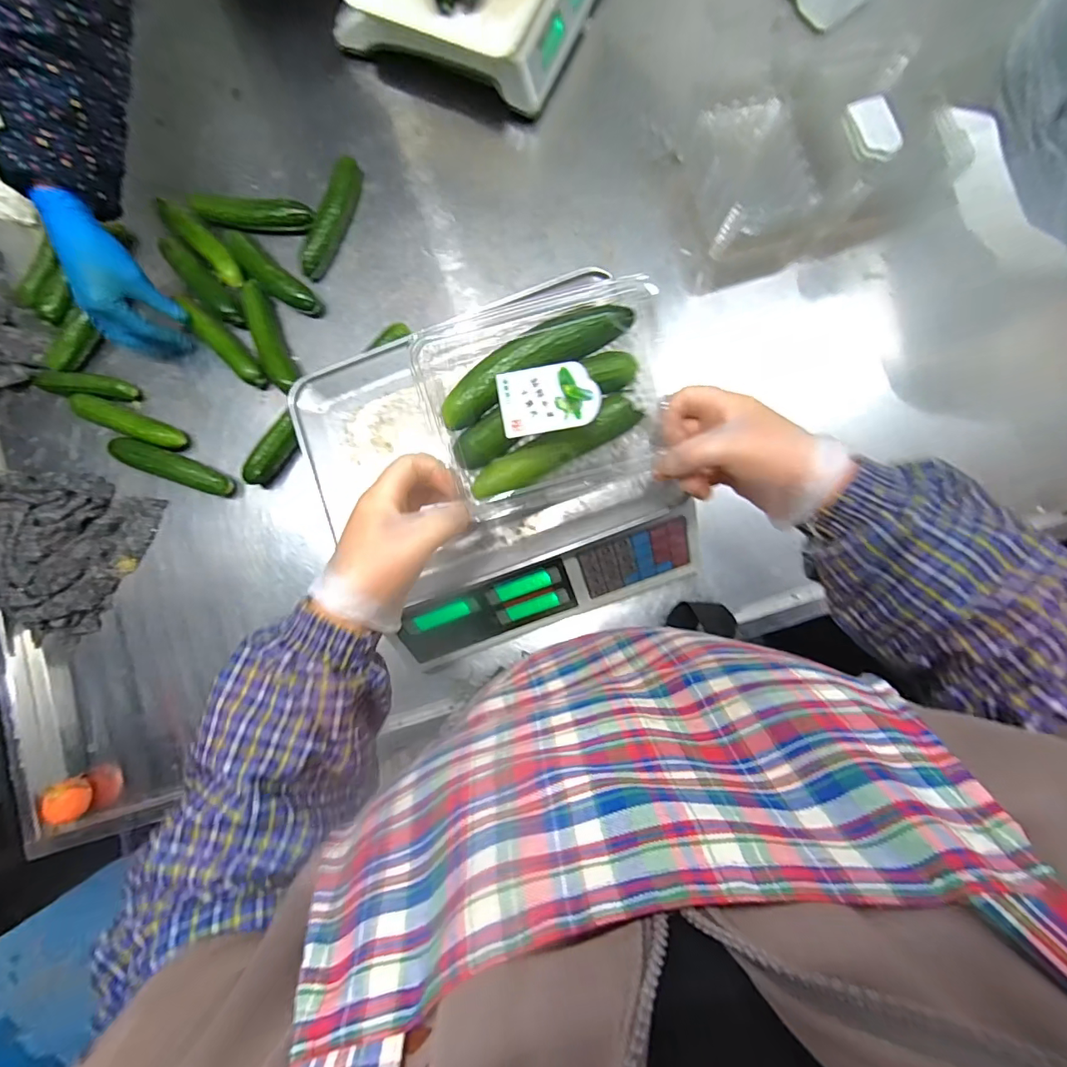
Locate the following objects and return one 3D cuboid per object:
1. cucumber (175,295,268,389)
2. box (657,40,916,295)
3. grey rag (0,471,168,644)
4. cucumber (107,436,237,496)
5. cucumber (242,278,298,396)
[{"bbox_3d":[-0.377,-0.232,0.586,0.149,0.026,0.027,44,90,7],"label":"cucumber"},{"bbox_3d":[0.292,-0.405,0.527,0.264,0.078,0.168,-14,83,4],"label":"box"},{"bbox_3d":[-0.571,0.024,0.570,0.208,0.049,0.194,13,86,6],"label":"grey rag"},{"bbox_3d":[-0.425,-0.078,0.562,0.142,0.024,0.031,22,87,-6],"label":"cucumber"},{"bbox_3d":[-0.319,-0.237,0.578,0.026,0.030,0.150,-24,83,2],"label":"cucumber"}]

